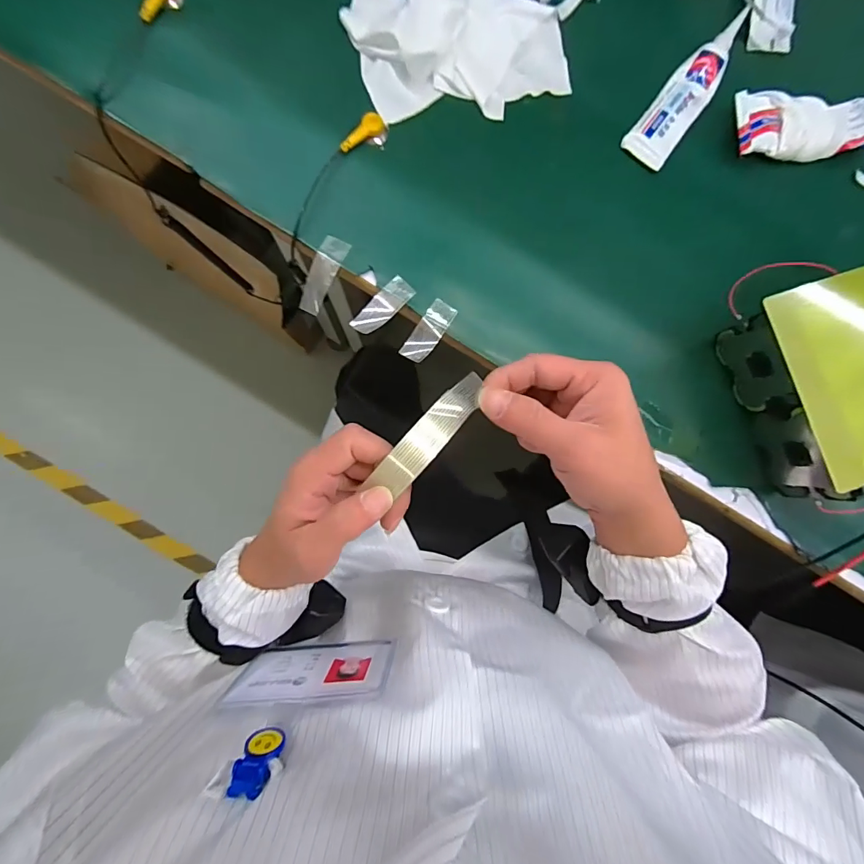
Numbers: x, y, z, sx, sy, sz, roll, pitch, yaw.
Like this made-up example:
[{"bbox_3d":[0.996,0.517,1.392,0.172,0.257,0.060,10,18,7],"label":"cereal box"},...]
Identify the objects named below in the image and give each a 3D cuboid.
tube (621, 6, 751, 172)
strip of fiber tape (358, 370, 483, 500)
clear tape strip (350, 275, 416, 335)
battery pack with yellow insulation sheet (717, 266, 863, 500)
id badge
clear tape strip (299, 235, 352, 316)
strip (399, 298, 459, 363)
[{"bbox_3d":[0.214,-0.286,0.361,0.037,0.012,0.147,36,85,0],"label":"tube"},{"bbox_3d":[0.000,0.001,0.257,0.088,0.005,0.023,-47,114,-11],"label":"strip of fiber tape"},{"bbox_3d":[-0.038,-0.096,0.335,0.021,0.008,0.056,42,72,0],"label":"clear tape strip"},{"bbox_3d":[0.307,-0.040,0.317,0.145,0.078,0.146,-17,87,-5],"label":"battery pack with yellow insulation sheet"},{"bbox_3d":[-0.073,0.151,0.272,0.095,0.062,0.007,-4,86,-4],"label":"id badge"},{"bbox_3d":[-0.087,-0.123,0.345,0.020,0.011,0.061,29,103,-1],"label":"clear tape strip"},{"bbox_3d":[-0.002,-0.078,0.337,0.021,0.010,0.054,32,85,-1],"label":"strip"}]

